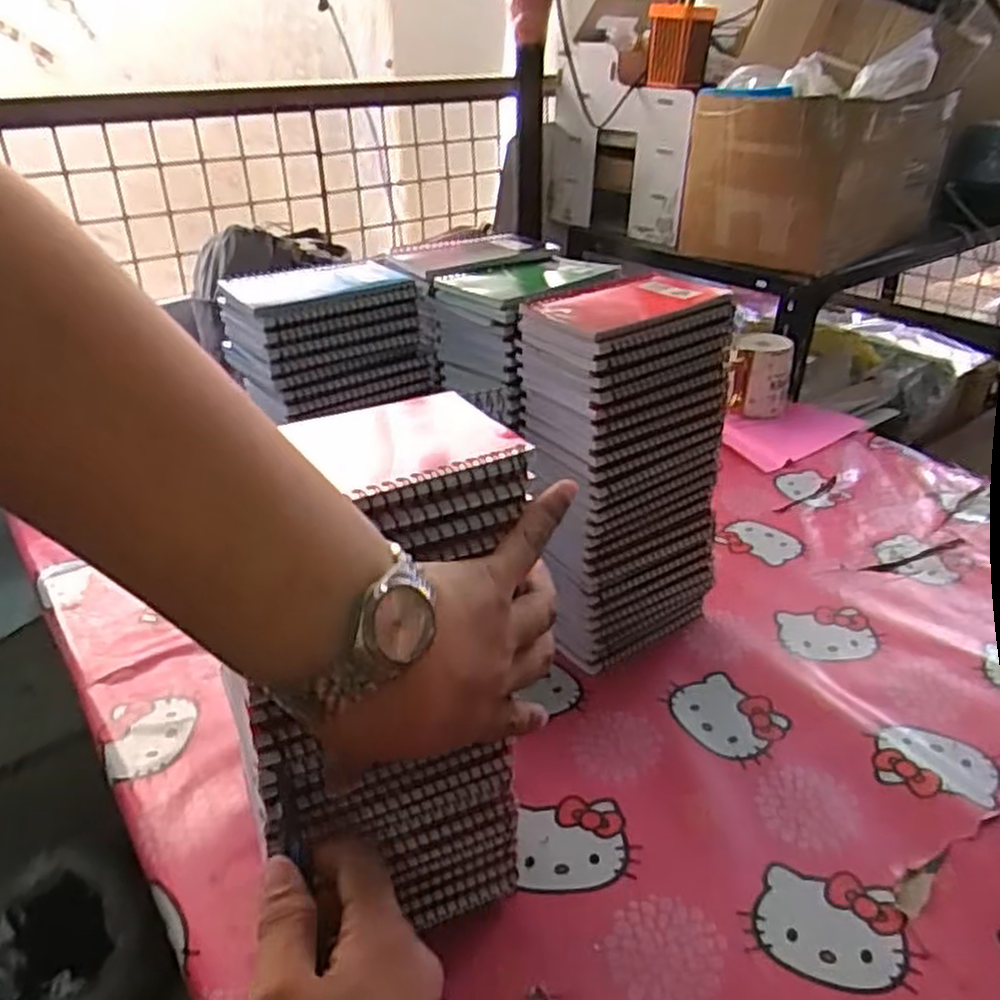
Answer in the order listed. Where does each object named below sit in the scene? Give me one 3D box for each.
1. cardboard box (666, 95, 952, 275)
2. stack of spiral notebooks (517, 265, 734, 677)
[{"bbox_3d":[0.470,-0.492,1.192,0.256,0.206,0.407,24,38,38],"label":"cardboard box"},{"bbox_3d":[0.092,-0.013,0.632,0.134,0.285,0.090,-19,33,-28],"label":"stack of spiral notebooks"}]

